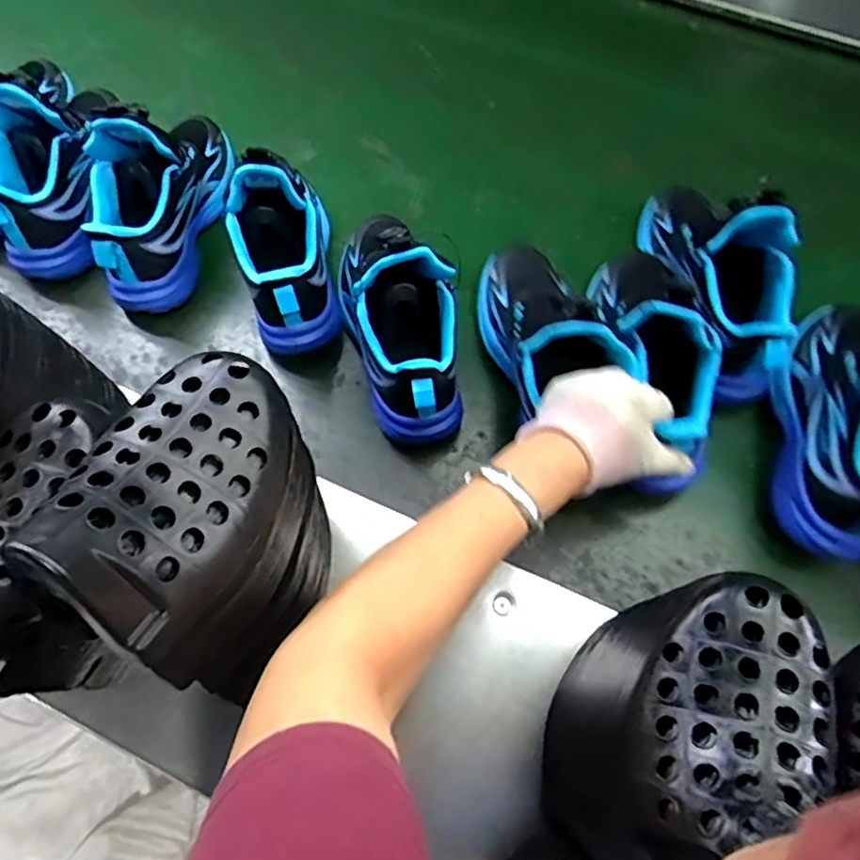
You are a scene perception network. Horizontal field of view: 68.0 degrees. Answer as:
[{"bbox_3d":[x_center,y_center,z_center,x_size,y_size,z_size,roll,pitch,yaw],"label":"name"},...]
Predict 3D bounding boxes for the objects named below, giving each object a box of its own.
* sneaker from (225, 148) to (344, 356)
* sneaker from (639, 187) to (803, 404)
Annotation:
[{"bbox_3d":[-0.135,-0.178,0.565,0.079,0.125,0.217,-8,68,-6],"label":"sneaker"},{"bbox_3d":[0.260,-0.147,0.557,0.078,0.130,0.224,-6,67,-6],"label":"sneaker"}]

